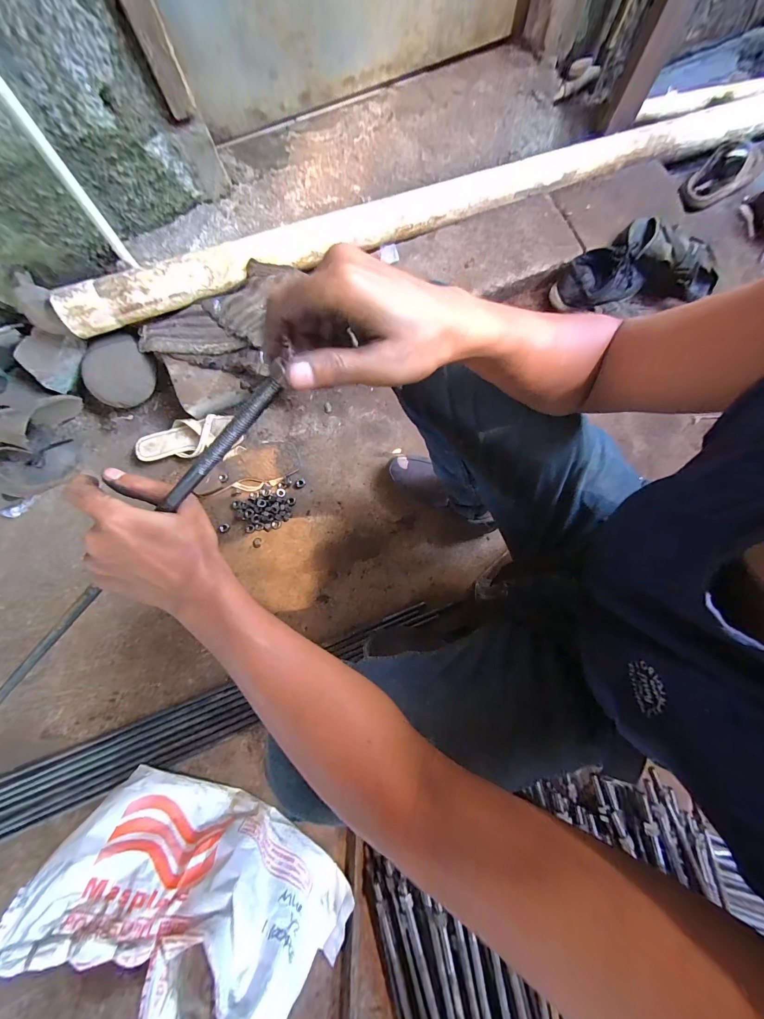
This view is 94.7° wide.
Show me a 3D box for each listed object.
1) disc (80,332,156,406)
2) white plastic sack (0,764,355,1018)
[{"bbox_3d":[-0.608,-0.317,0.814,0.142,0.014,0.151,2,85,-19],"label":"disc"},{"bbox_3d":[-0.283,0.621,0.537,0.446,0.269,0.193,36,80,7],"label":"white plastic sack"}]

